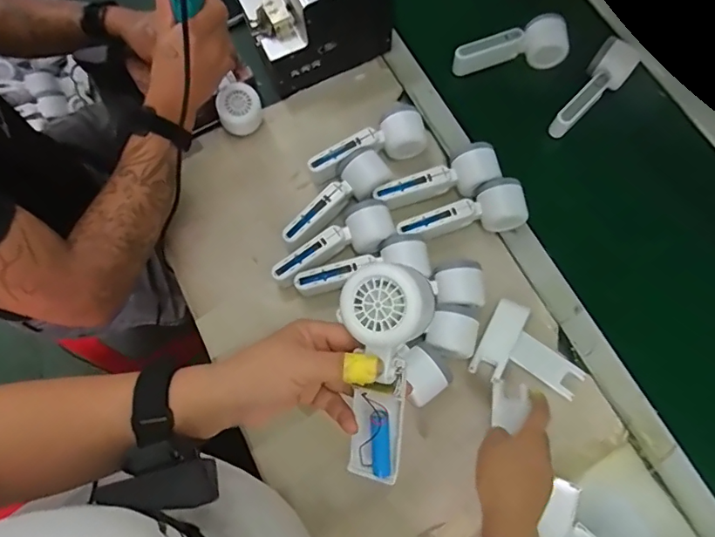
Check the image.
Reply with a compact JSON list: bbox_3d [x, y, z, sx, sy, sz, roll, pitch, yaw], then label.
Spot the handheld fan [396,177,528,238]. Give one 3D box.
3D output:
[{"bbox_3d":[0.133,-0.074,0.636,0.164,0.053,0.058,-7,72,-3],"label":"handheld fan"}]

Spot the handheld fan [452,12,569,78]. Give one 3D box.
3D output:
[{"bbox_3d":[0.220,-0.323,0.717,0.160,0.051,0.057,-9,72,-4],"label":"handheld fan"}]

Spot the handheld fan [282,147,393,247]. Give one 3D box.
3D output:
[{"bbox_3d":[-0.030,-0.088,0.658,0.168,0.064,0.057,-40,77,-12],"label":"handheld fan"}]

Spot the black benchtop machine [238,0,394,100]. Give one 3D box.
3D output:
[{"bbox_3d":[-0.058,-0.362,0.683,0.184,0.148,0.122,-22,73,-8],"label":"black benchtop machine"}]

